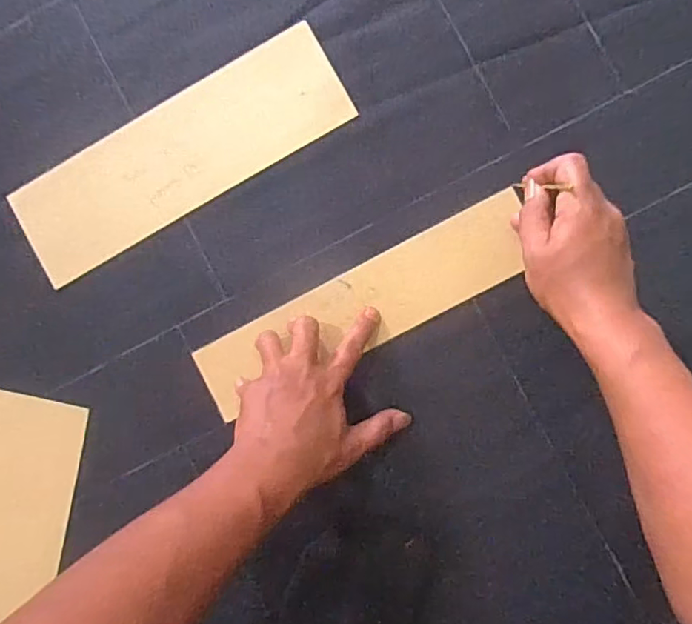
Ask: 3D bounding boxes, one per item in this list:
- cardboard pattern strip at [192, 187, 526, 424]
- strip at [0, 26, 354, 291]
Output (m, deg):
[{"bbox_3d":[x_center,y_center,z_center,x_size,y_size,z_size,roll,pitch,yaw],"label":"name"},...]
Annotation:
[{"bbox_3d":[0.015,-0.004,0.498,0.306,0.008,0.072,-27,82,3],"label":"cardboard pattern strip"},{"bbox_3d":[-0.150,-0.140,0.509,0.309,0.006,0.099,-29,90,3],"label":"strip"}]

